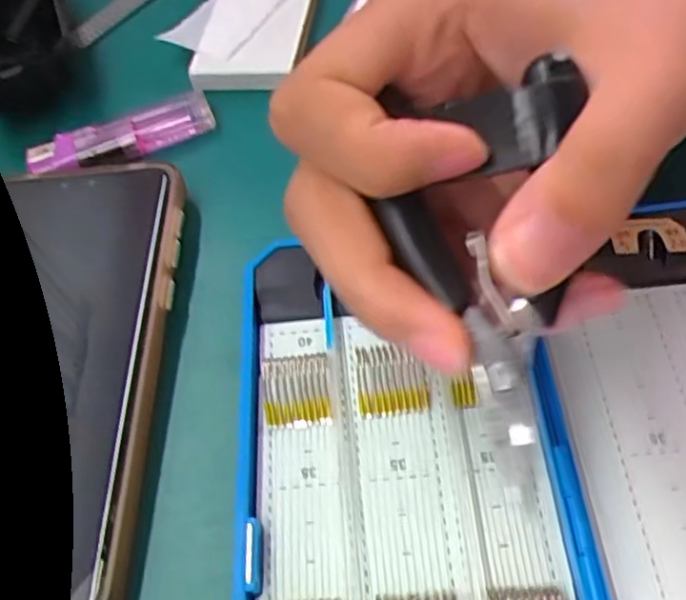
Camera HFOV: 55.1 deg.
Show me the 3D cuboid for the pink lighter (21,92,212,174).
[{"bbox_3d":[-0.095,-0.070,0.279,0.078,0.009,0.022,-18,55,-5],"label":"pink lighter"}]

